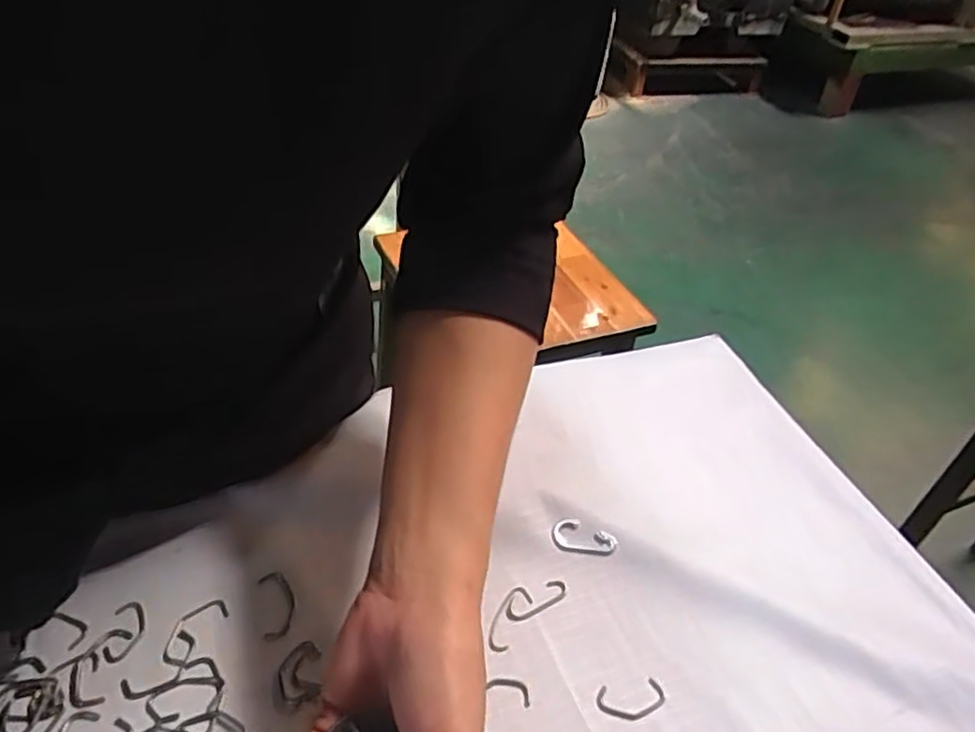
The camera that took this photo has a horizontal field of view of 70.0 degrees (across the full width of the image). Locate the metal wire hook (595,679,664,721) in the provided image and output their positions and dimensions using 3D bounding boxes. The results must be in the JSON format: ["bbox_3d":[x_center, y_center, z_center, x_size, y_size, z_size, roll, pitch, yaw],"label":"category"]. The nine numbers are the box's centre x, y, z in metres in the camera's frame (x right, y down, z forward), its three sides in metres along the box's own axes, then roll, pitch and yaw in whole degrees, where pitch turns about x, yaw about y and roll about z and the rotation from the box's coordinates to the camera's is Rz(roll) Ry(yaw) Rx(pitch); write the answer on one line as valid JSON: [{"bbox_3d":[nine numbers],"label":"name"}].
[{"bbox_3d":[0.072,0.168,0.349,0.034,0.004,0.018,-3,42,-10],"label":"metal wire hook"}]

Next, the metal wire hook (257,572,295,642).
[{"bbox_3d":[-0.112,0.126,0.372,0.018,0.004,0.040,-9,43,-17],"label":"metal wire hook"}]

